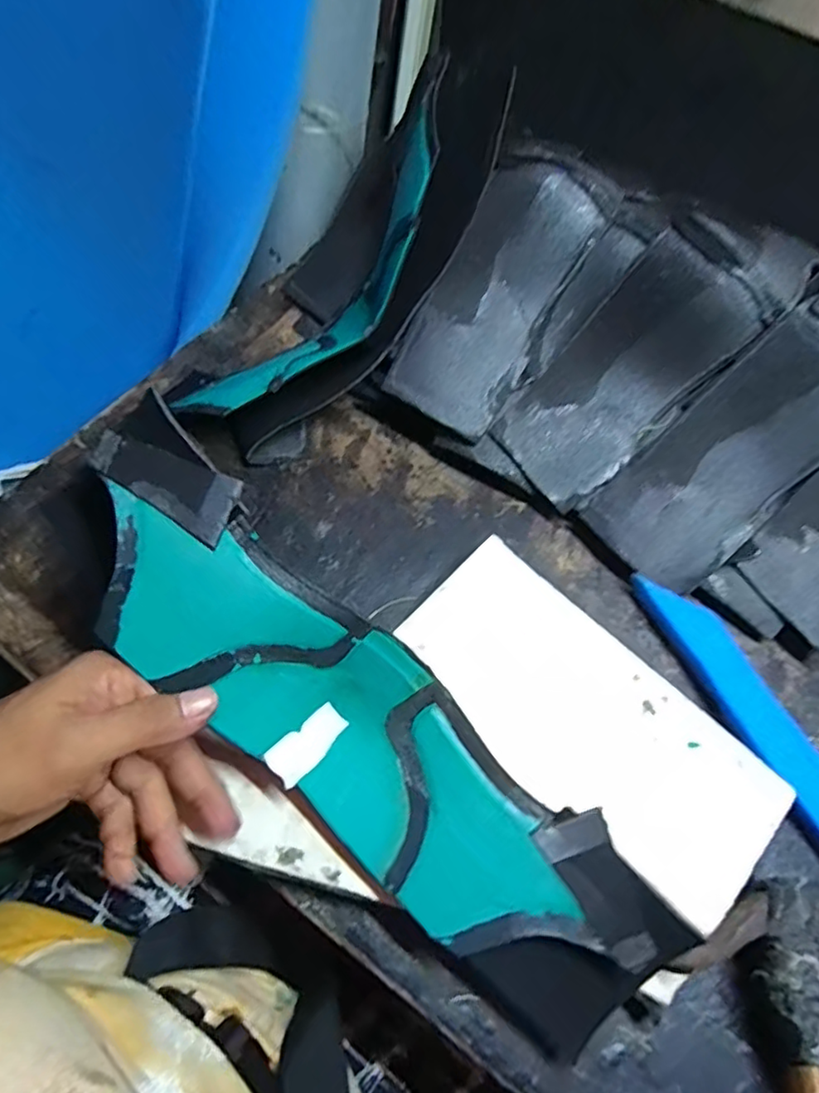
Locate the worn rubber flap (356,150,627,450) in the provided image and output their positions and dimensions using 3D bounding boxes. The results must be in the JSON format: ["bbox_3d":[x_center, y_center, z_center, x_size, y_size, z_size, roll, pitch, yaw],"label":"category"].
[{"bbox_3d":[0.056,-0.171,0.419,0.093,0.032,0.204,36,99,14],"label":"worn rubber flap"}]

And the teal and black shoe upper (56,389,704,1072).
[{"bbox_3d":[-0.027,0.090,0.294,0.345,0.085,0.085,45,68,-3],"label":"teal and black shoe upper"}]

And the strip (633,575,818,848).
[{"bbox_3d":[0.205,0.101,0.358,0.035,0.018,0.195,-23,67,-14],"label":"strip"}]

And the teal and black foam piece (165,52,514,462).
[{"bbox_3d":[-0.045,-0.183,0.423,0.293,0.080,0.098,-46,72,6],"label":"teal and black foam piece"}]

